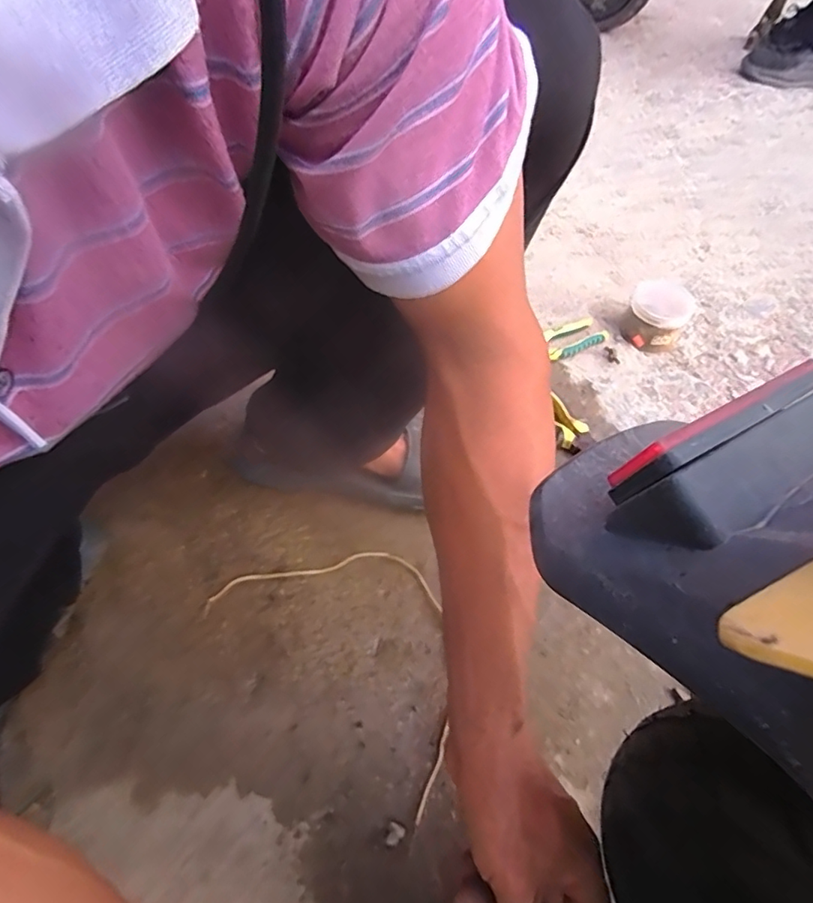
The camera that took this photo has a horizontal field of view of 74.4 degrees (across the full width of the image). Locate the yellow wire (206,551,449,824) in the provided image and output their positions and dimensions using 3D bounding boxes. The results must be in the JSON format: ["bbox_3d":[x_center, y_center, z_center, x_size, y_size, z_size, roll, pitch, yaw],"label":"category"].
[{"bbox_3d":[-0.045,0.175,0.525,0.279,0.010,0.168,34,58,20],"label":"yellow wire"}]

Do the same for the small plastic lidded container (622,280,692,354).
[{"bbox_3d":[0.376,-0.206,0.801,0.088,0.068,0.101,29,56,17],"label":"small plastic lidded container"}]

